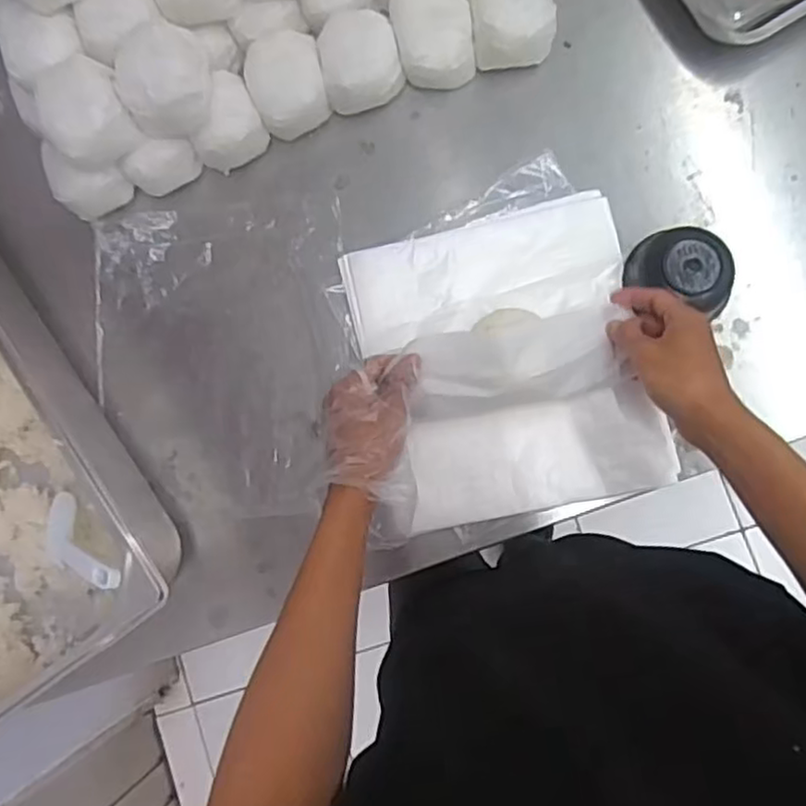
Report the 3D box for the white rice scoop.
[{"bbox_3d":[-0.278,0.123,0.581,0.193,0.019,0.062,9,86,52],"label":"white rice scoop"}]

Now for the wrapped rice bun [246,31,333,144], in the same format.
[{"bbox_3d":[-0.109,-0.303,0.652,0.069,0.053,0.080,-13,85,5],"label":"wrapped rice bun"}]

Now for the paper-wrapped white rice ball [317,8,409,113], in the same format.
[{"bbox_3d":[-0.039,-0.320,0.643,0.072,0.061,0.072,0,86,6],"label":"paper-wrapped white rice ball"}]

